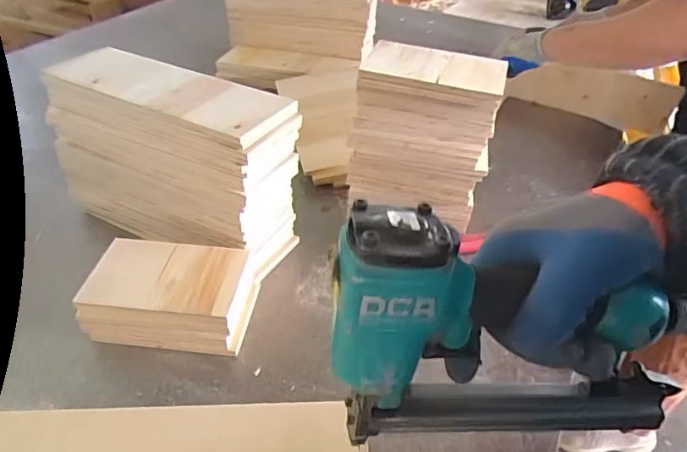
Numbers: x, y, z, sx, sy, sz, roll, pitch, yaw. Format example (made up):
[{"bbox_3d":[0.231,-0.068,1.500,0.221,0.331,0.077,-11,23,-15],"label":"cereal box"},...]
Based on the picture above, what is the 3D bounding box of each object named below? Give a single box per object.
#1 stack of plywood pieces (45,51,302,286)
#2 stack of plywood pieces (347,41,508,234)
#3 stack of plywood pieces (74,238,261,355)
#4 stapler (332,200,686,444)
[{"bbox_3d":[-0.243,-0.095,0.748,0.365,0.229,0.140,23,44,23],"label":"stack of plywood pieces"},{"bbox_3d":[0.116,-0.129,0.757,0.188,0.233,0.112,13,40,11],"label":"stack of plywood pieces"},{"bbox_3d":[-0.215,0.085,0.659,0.193,0.069,0.120,5,40,2],"label":"stack of plywood pieces"},{"bbox_3d":[0.114,0.059,0.310,0.242,0.153,0.054,-2,40,-6],"label":"stapler"}]

